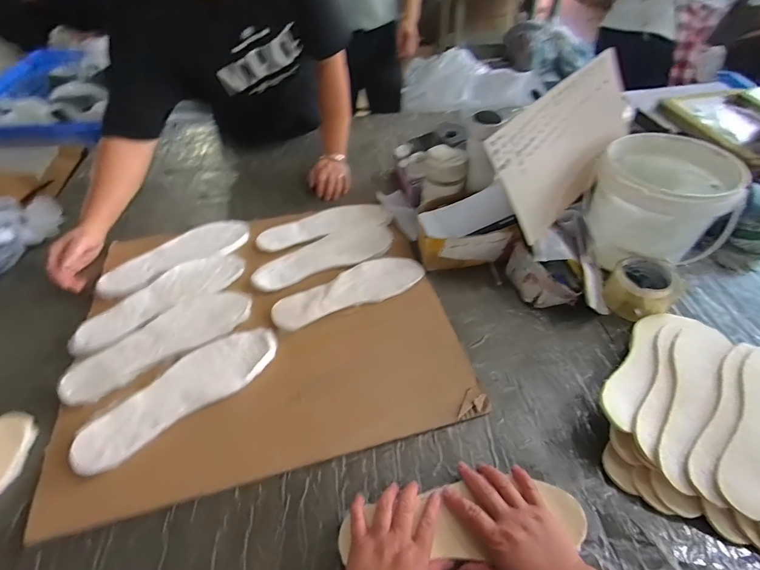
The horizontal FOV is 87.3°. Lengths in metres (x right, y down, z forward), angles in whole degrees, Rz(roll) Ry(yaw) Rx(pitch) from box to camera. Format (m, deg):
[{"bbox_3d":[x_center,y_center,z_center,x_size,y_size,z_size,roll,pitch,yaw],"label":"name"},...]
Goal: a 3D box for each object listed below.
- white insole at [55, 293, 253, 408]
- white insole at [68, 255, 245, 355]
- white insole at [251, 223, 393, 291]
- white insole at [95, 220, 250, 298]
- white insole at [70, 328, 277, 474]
[{"bbox_3d":[-0.347,0.082,0.636,0.280,0.019,0.098,-30,54,-24],"label":"white insole"},{"bbox_3d":[-0.381,0.021,0.695,0.096,0.005,0.289,36,57,28],"label":"white insole"},{"bbox_3d":[-0.104,-0.061,0.777,0.281,0.012,0.094,-19,50,-17],"label":"white insole"},{"bbox_3d":[-0.382,-0.059,0.756,0.277,0.010,0.086,-32,55,-26],"label":"white insole"},{"bbox_3d":[-0.287,0.152,0.581,0.282,0.017,0.095,-31,55,-25],"label":"white insole"}]

